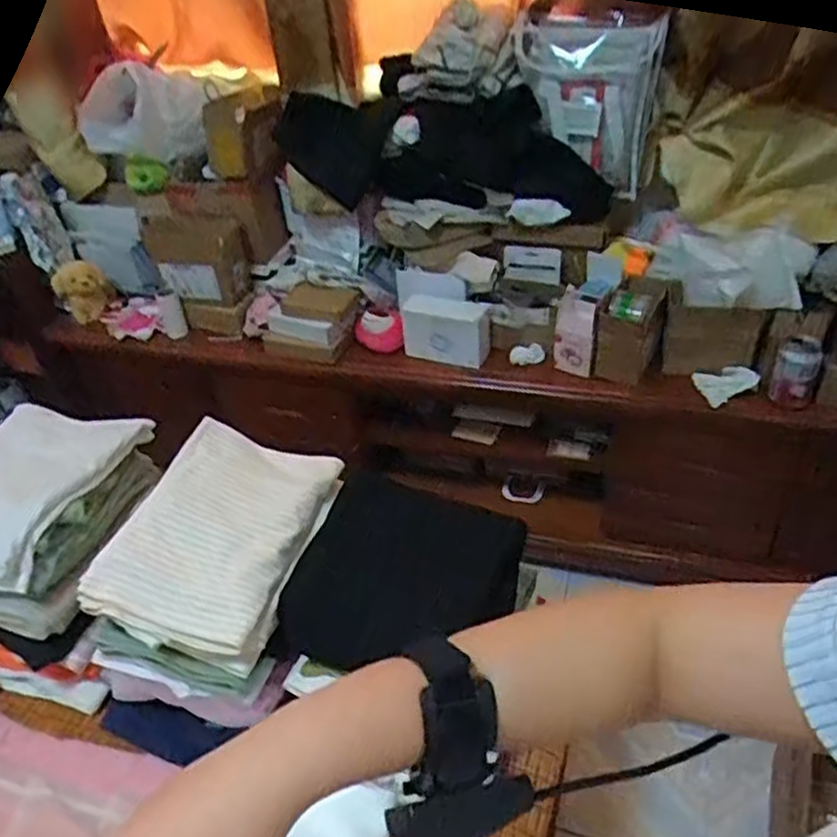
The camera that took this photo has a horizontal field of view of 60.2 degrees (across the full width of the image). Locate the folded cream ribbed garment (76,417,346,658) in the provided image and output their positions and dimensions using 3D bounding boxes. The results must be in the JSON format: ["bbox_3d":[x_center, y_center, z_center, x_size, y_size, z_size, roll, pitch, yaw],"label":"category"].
[{"bbox_3d":[-0.243,0.133,0.887,0.225,0.051,0.295,10,41,18],"label":"folded cream ribbed garment"}]

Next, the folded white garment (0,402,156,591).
[{"bbox_3d":[-0.536,0.072,0.948,0.242,0.066,0.291,9,41,18],"label":"folded white garment"}]

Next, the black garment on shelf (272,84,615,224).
[{"bbox_3d":[0.049,-0.505,1.427,0.626,0.229,0.214,6,40,14],"label":"black garment on shelf"}]

